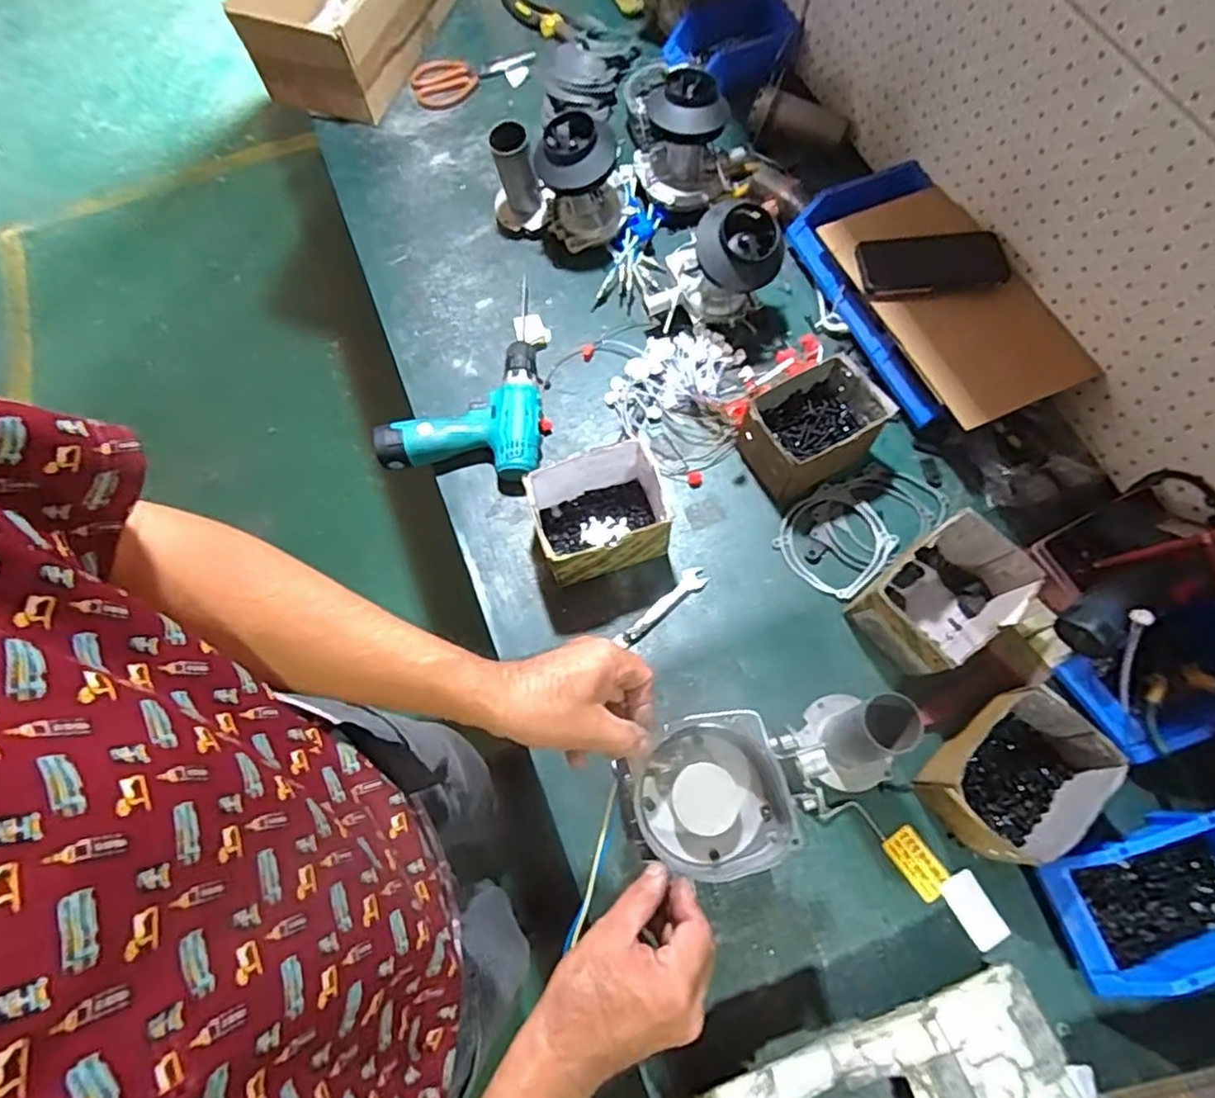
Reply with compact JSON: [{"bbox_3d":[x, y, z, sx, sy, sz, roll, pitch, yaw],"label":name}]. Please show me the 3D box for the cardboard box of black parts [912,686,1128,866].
[{"bbox_3d":[0.388,0.220,0.633,0.152,0.077,0.111,-41,73,-13],"label":"cardboard box of black parts"}]

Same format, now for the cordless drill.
[{"bbox_3d":[-0.168,-0.216,0.844,0.196,0.056,0.270,6,69,4],"label":"cordless drill"}]

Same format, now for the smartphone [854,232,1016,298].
[{"bbox_3d":[0.383,-0.342,0.781,0.157,0.015,0.081,-5,77,7],"label":"smartphone"}]

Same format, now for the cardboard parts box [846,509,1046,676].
[{"bbox_3d":[0.349,0.053,0.691,0.149,0.094,0.116,-35,72,-11],"label":"cardboard parts box"}]

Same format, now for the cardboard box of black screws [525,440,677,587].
[{"bbox_3d":[-0.009,-0.042,0.753,0.146,0.096,0.126,-17,70,-5],"label":"cardboard box of black screws"}]

